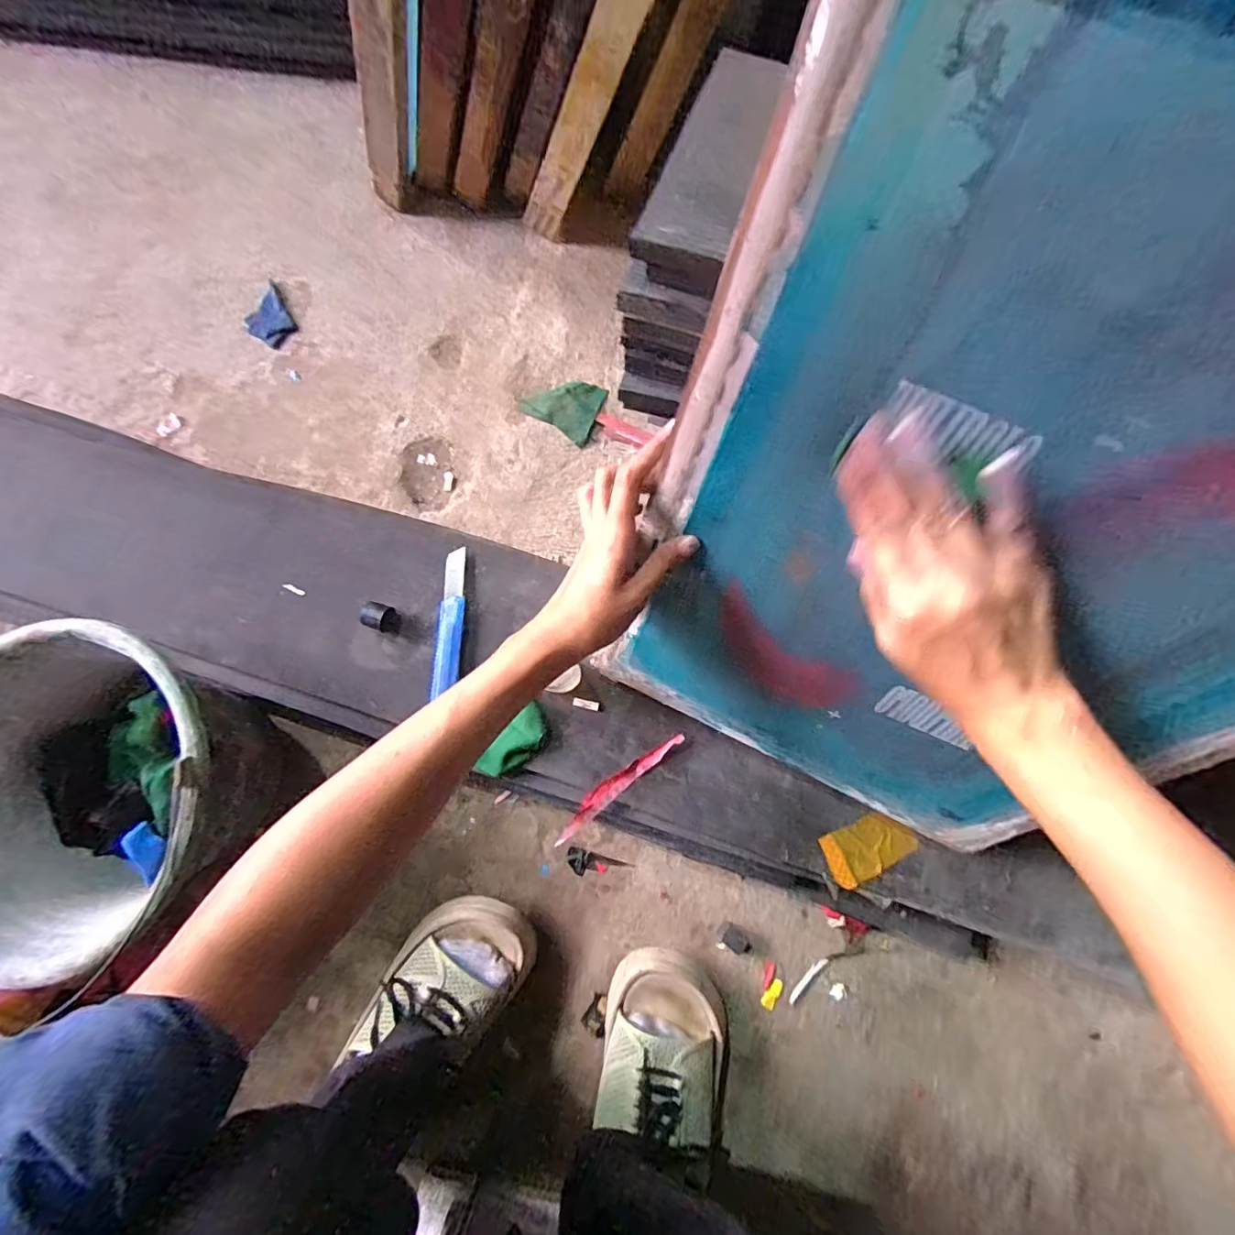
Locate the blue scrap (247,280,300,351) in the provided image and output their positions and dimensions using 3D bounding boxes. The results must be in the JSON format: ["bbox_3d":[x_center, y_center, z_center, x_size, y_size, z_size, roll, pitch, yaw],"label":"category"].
[{"bbox_3d":[-0.402,-0.353,0.625,0.043,0.016,0.069,22,81,5],"label":"blue scrap"}]

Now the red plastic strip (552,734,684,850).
[{"bbox_3d":[-0.001,0.144,0.458,0.137,0.009,0.018,-40,81,-6],"label":"red plastic strip"}]

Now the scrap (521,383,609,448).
[{"bbox_3d":[-0.061,-0.238,0.591,0.083,0.012,0.061,25,81,6],"label":"scrap"}]

